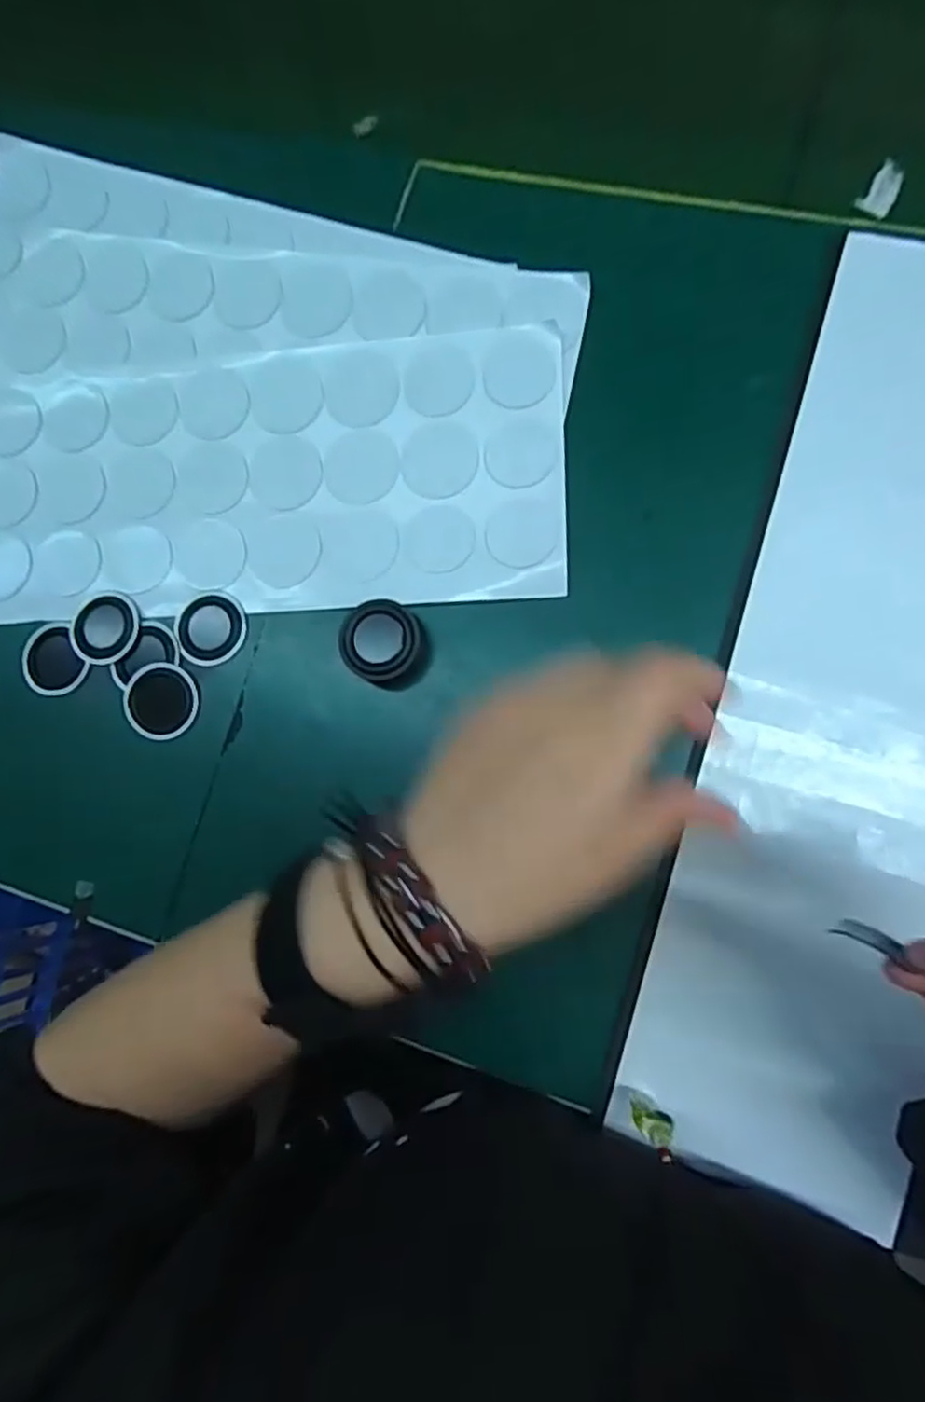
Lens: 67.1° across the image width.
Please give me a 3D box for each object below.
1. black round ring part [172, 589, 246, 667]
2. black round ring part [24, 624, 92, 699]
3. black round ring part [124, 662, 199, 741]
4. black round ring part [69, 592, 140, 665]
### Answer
[{"bbox_3d":[-0.130,-0.038,0.359,0.037,0.004,0.038,-1,80,8],"label":"black round ring part"},{"bbox_3d":[-0.218,-0.022,0.372,0.033,0.005,0.037,-32,77,2],"label":"black round ring part"},{"bbox_3d":[-0.155,0.000,0.357,0.037,0.004,0.039,-1,80,8],"label":"black round ring part"},{"bbox_3d":[-0.189,-0.039,0.367,0.035,0.004,0.038,-1,80,8],"label":"black round ring part"}]

